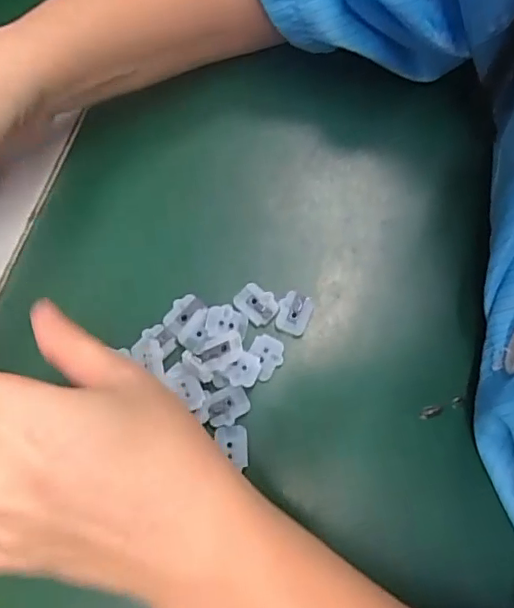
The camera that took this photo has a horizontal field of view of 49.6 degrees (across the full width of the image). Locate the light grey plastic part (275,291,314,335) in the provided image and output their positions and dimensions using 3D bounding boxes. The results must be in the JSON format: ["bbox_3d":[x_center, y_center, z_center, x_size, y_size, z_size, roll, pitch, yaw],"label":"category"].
[{"bbox_3d":[0.019,0.004,0.282,0.016,0.005,0.020,20,75,8],"label":"light grey plastic part"}]

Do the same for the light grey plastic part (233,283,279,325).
[{"bbox_3d":[0.000,0.000,0.284,0.021,0.005,0.016,35,78,11],"label":"light grey plastic part"}]

